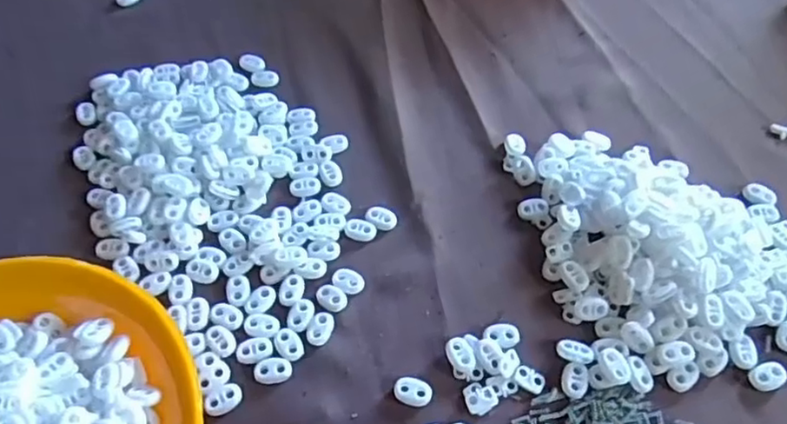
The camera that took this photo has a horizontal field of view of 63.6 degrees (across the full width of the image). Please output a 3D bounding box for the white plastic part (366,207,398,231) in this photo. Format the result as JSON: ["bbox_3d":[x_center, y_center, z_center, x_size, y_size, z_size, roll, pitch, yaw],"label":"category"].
[{"bbox_3d":[-0.008,0.004,0.450,0.023,0.004,0.016,22,59,15],"label":"white plastic part"}]

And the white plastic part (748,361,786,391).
[{"bbox_3d":[0.228,0.100,0.384,0.021,0.005,0.015,-13,56,-8],"label":"white plastic part"}]

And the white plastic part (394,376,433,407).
[{"bbox_3d":[0.012,0.108,0.384,0.023,0.004,0.017,13,57,9],"label":"white plastic part"}]

